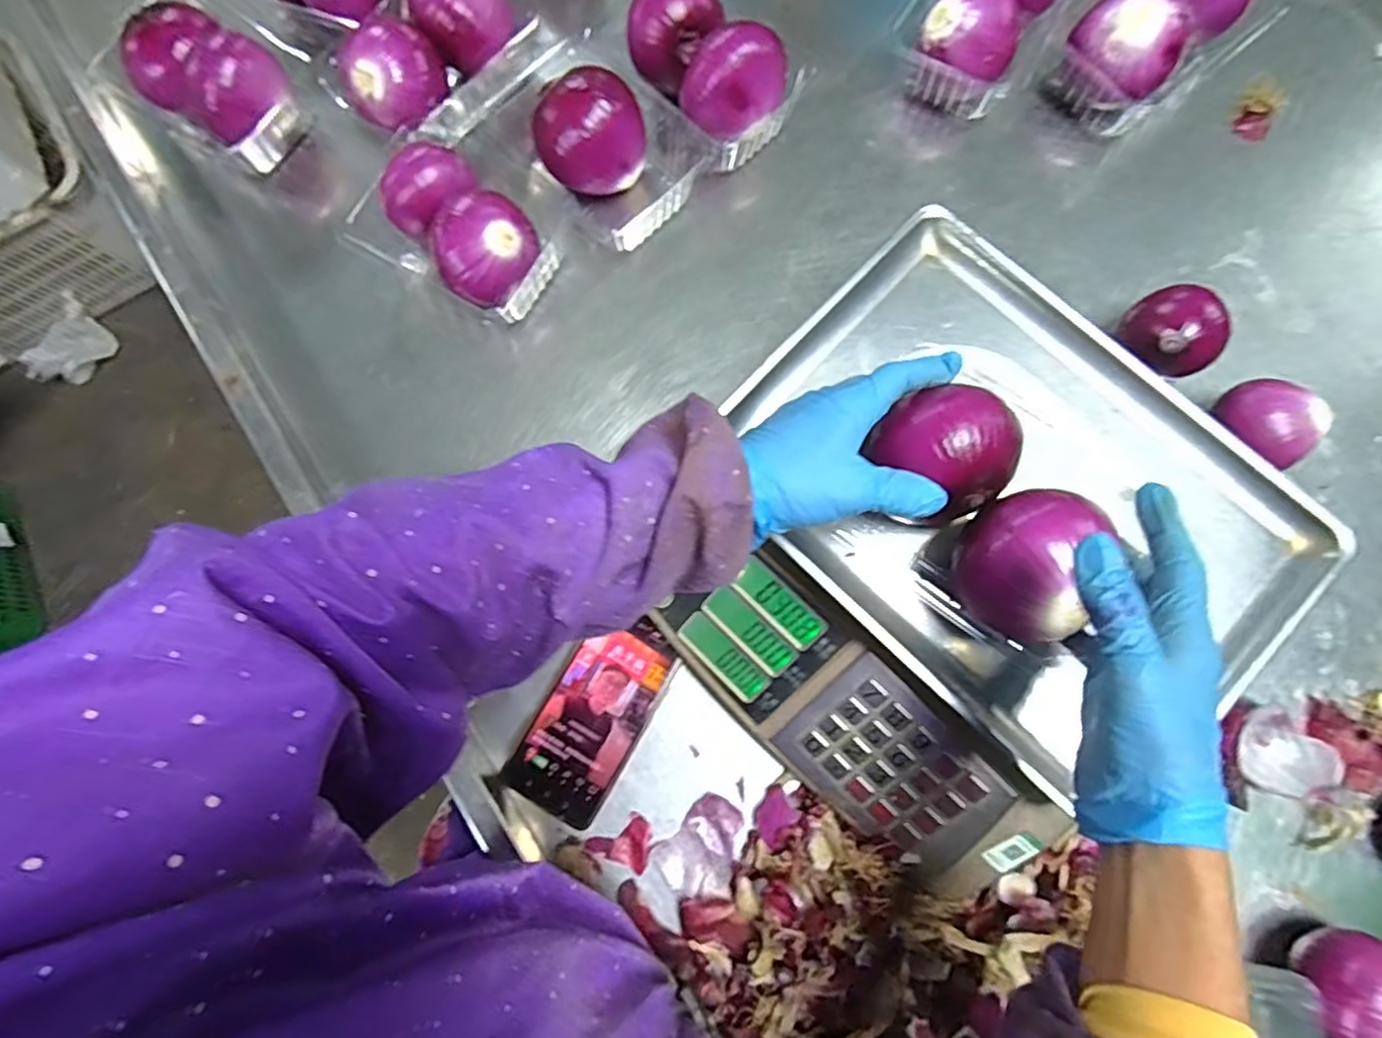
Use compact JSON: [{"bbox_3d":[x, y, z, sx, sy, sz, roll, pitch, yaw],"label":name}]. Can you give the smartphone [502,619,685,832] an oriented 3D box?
[{"bbox_3d":[-0.072,0.146,0.485,0.075,0.005,0.147,29,77,5],"label":"smartphone"}]

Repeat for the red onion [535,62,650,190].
[{"bbox_3d":[-0.085,-0.328,0.550,0.090,0.080,0.082,0,79,1],"label":"red onion"}]

